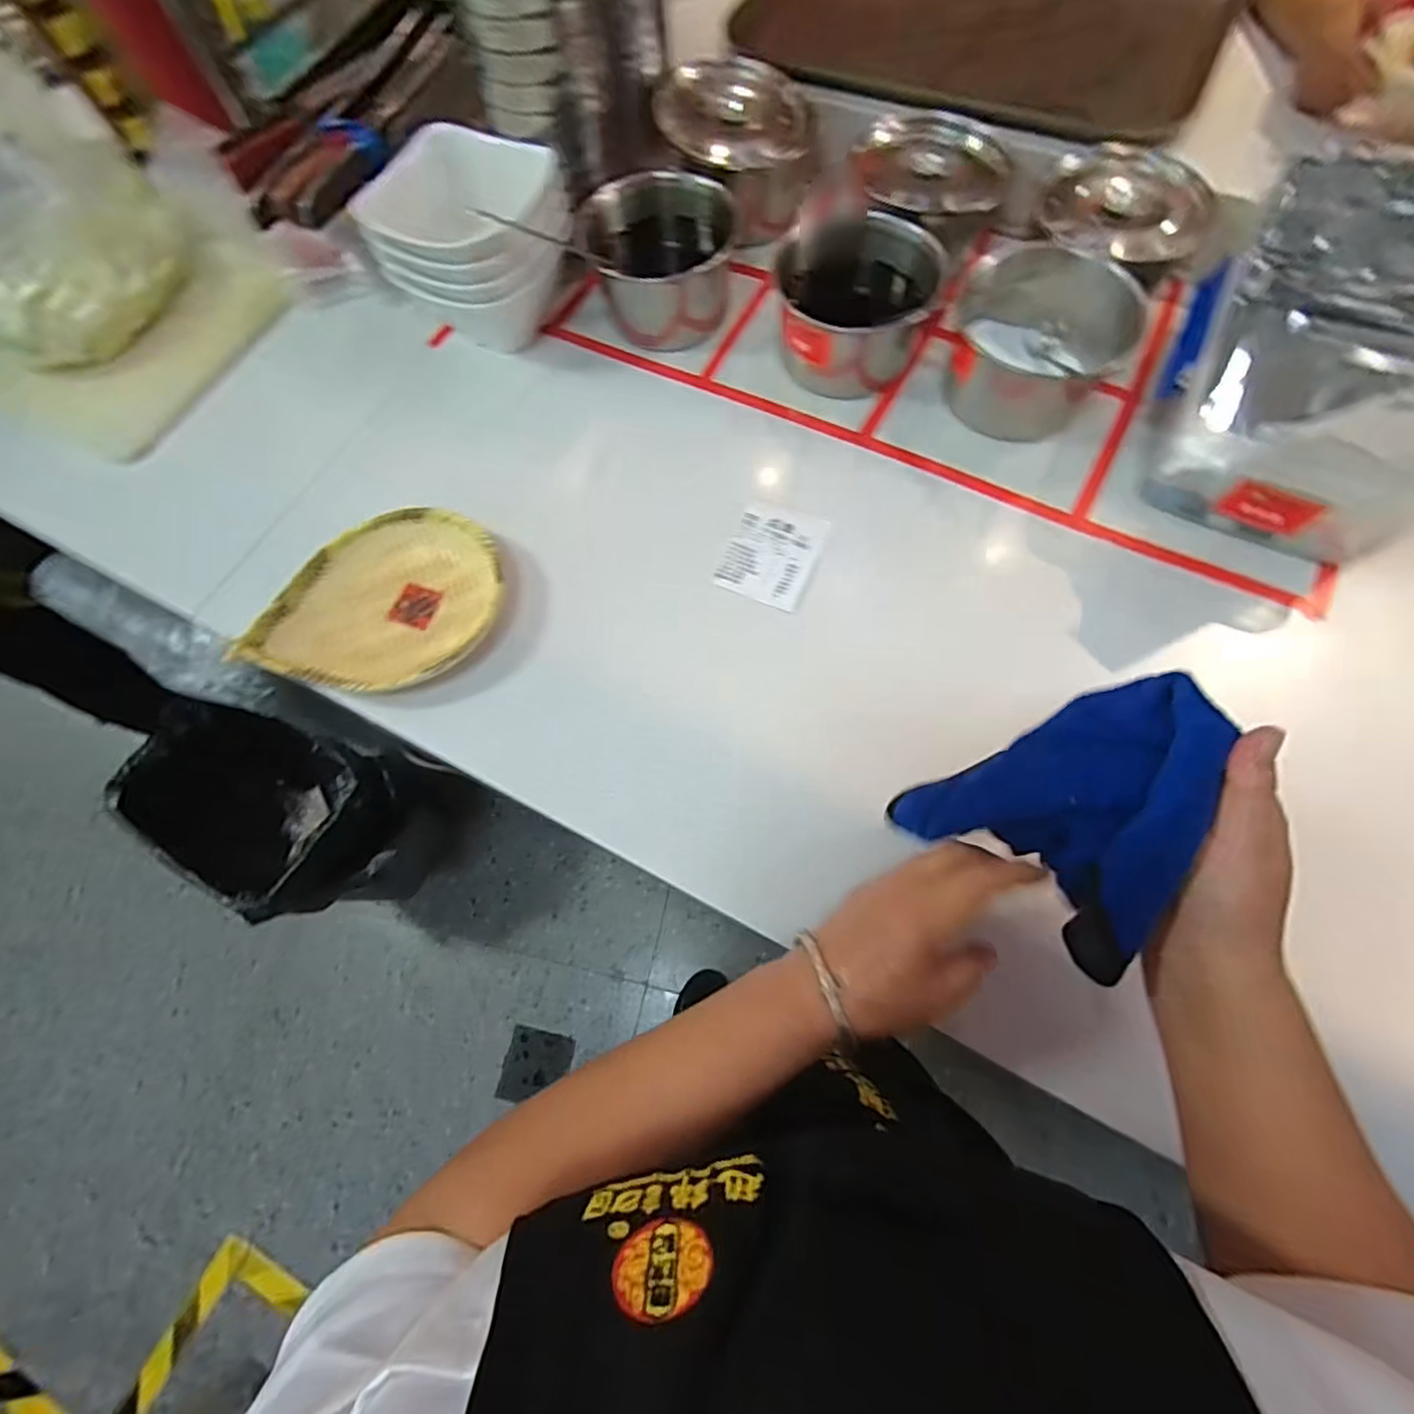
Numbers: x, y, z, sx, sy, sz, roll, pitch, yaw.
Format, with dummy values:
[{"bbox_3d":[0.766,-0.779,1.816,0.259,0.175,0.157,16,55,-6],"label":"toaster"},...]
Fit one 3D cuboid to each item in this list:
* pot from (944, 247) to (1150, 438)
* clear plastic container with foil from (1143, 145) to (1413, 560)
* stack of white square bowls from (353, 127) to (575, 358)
[{"bbox_3d":[0.291,-0.327,0.547,0.120,0.108,0.119,-1,69,2],"label":"pot"},{"bbox_3d":[0.499,-0.287,0.491,0.200,0.145,0.288,30,74,13],"label":"clear plastic container with foil"},{"bbox_3d":[-0.220,-0.448,0.602,0.167,0.133,0.138,21,72,10],"label":"stack of white square bowls"}]

